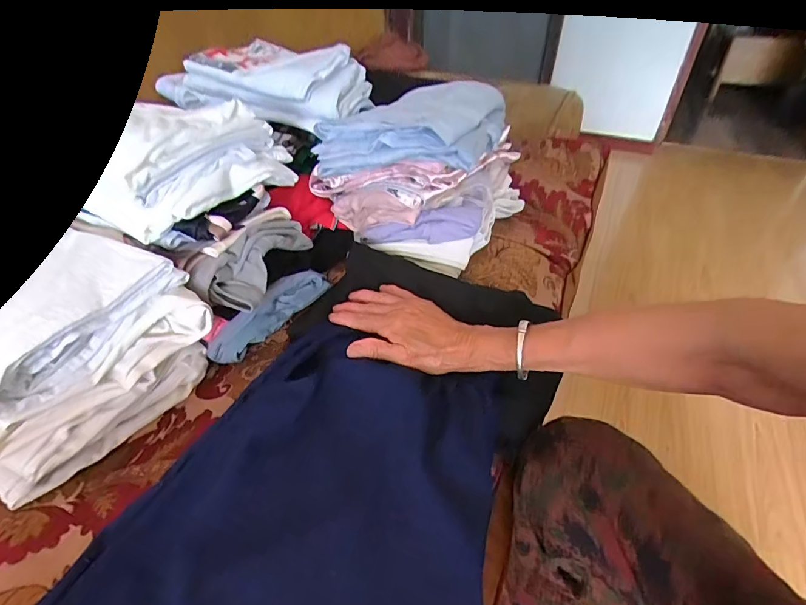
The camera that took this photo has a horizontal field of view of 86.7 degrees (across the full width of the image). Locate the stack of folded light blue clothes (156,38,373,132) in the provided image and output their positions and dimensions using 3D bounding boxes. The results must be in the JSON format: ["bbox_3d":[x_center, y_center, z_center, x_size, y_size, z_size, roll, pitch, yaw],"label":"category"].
[{"bbox_3d":[-0.210,-0.354,0.685,0.292,0.092,0.128,9,38,8],"label":"stack of folded light blue clothes"}]

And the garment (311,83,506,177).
[{"bbox_3d":[0.023,-0.266,0.636,0.228,0.071,0.280,13,38,14],"label":"garment"}]

